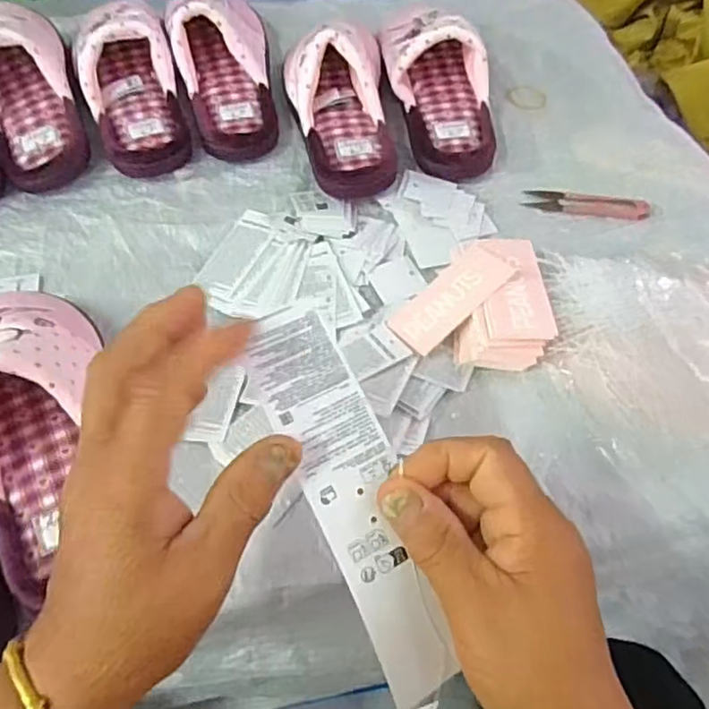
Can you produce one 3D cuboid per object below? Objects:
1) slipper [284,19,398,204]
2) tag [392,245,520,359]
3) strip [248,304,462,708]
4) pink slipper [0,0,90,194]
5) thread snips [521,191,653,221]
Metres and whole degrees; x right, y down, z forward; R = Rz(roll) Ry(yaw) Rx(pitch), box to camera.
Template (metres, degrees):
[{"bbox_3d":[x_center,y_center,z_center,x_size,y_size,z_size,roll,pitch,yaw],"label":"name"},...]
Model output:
[{"bbox_3d":[-0.011,-0.231,0.574,0.095,0.075,0.202,-7,68,-4],"label":"slipper"},{"bbox_3d":[0.072,-0.043,0.473,0.099,0.005,0.042,-42,56,-10],"label":"tag"},{"bbox_3d":[0.003,0.077,0.276,0.045,0.016,0.201,-18,88,-12],"label":"strip"},{"bbox_3d":[-0.308,-0.257,0.578,0.095,0.066,0.224,-23,76,-15],"label":"pink slipper"},{"bbox_3d":[0.202,-0.132,0.553,0.104,0.011,0.024,11,56,9],"label":"thread snips"}]

